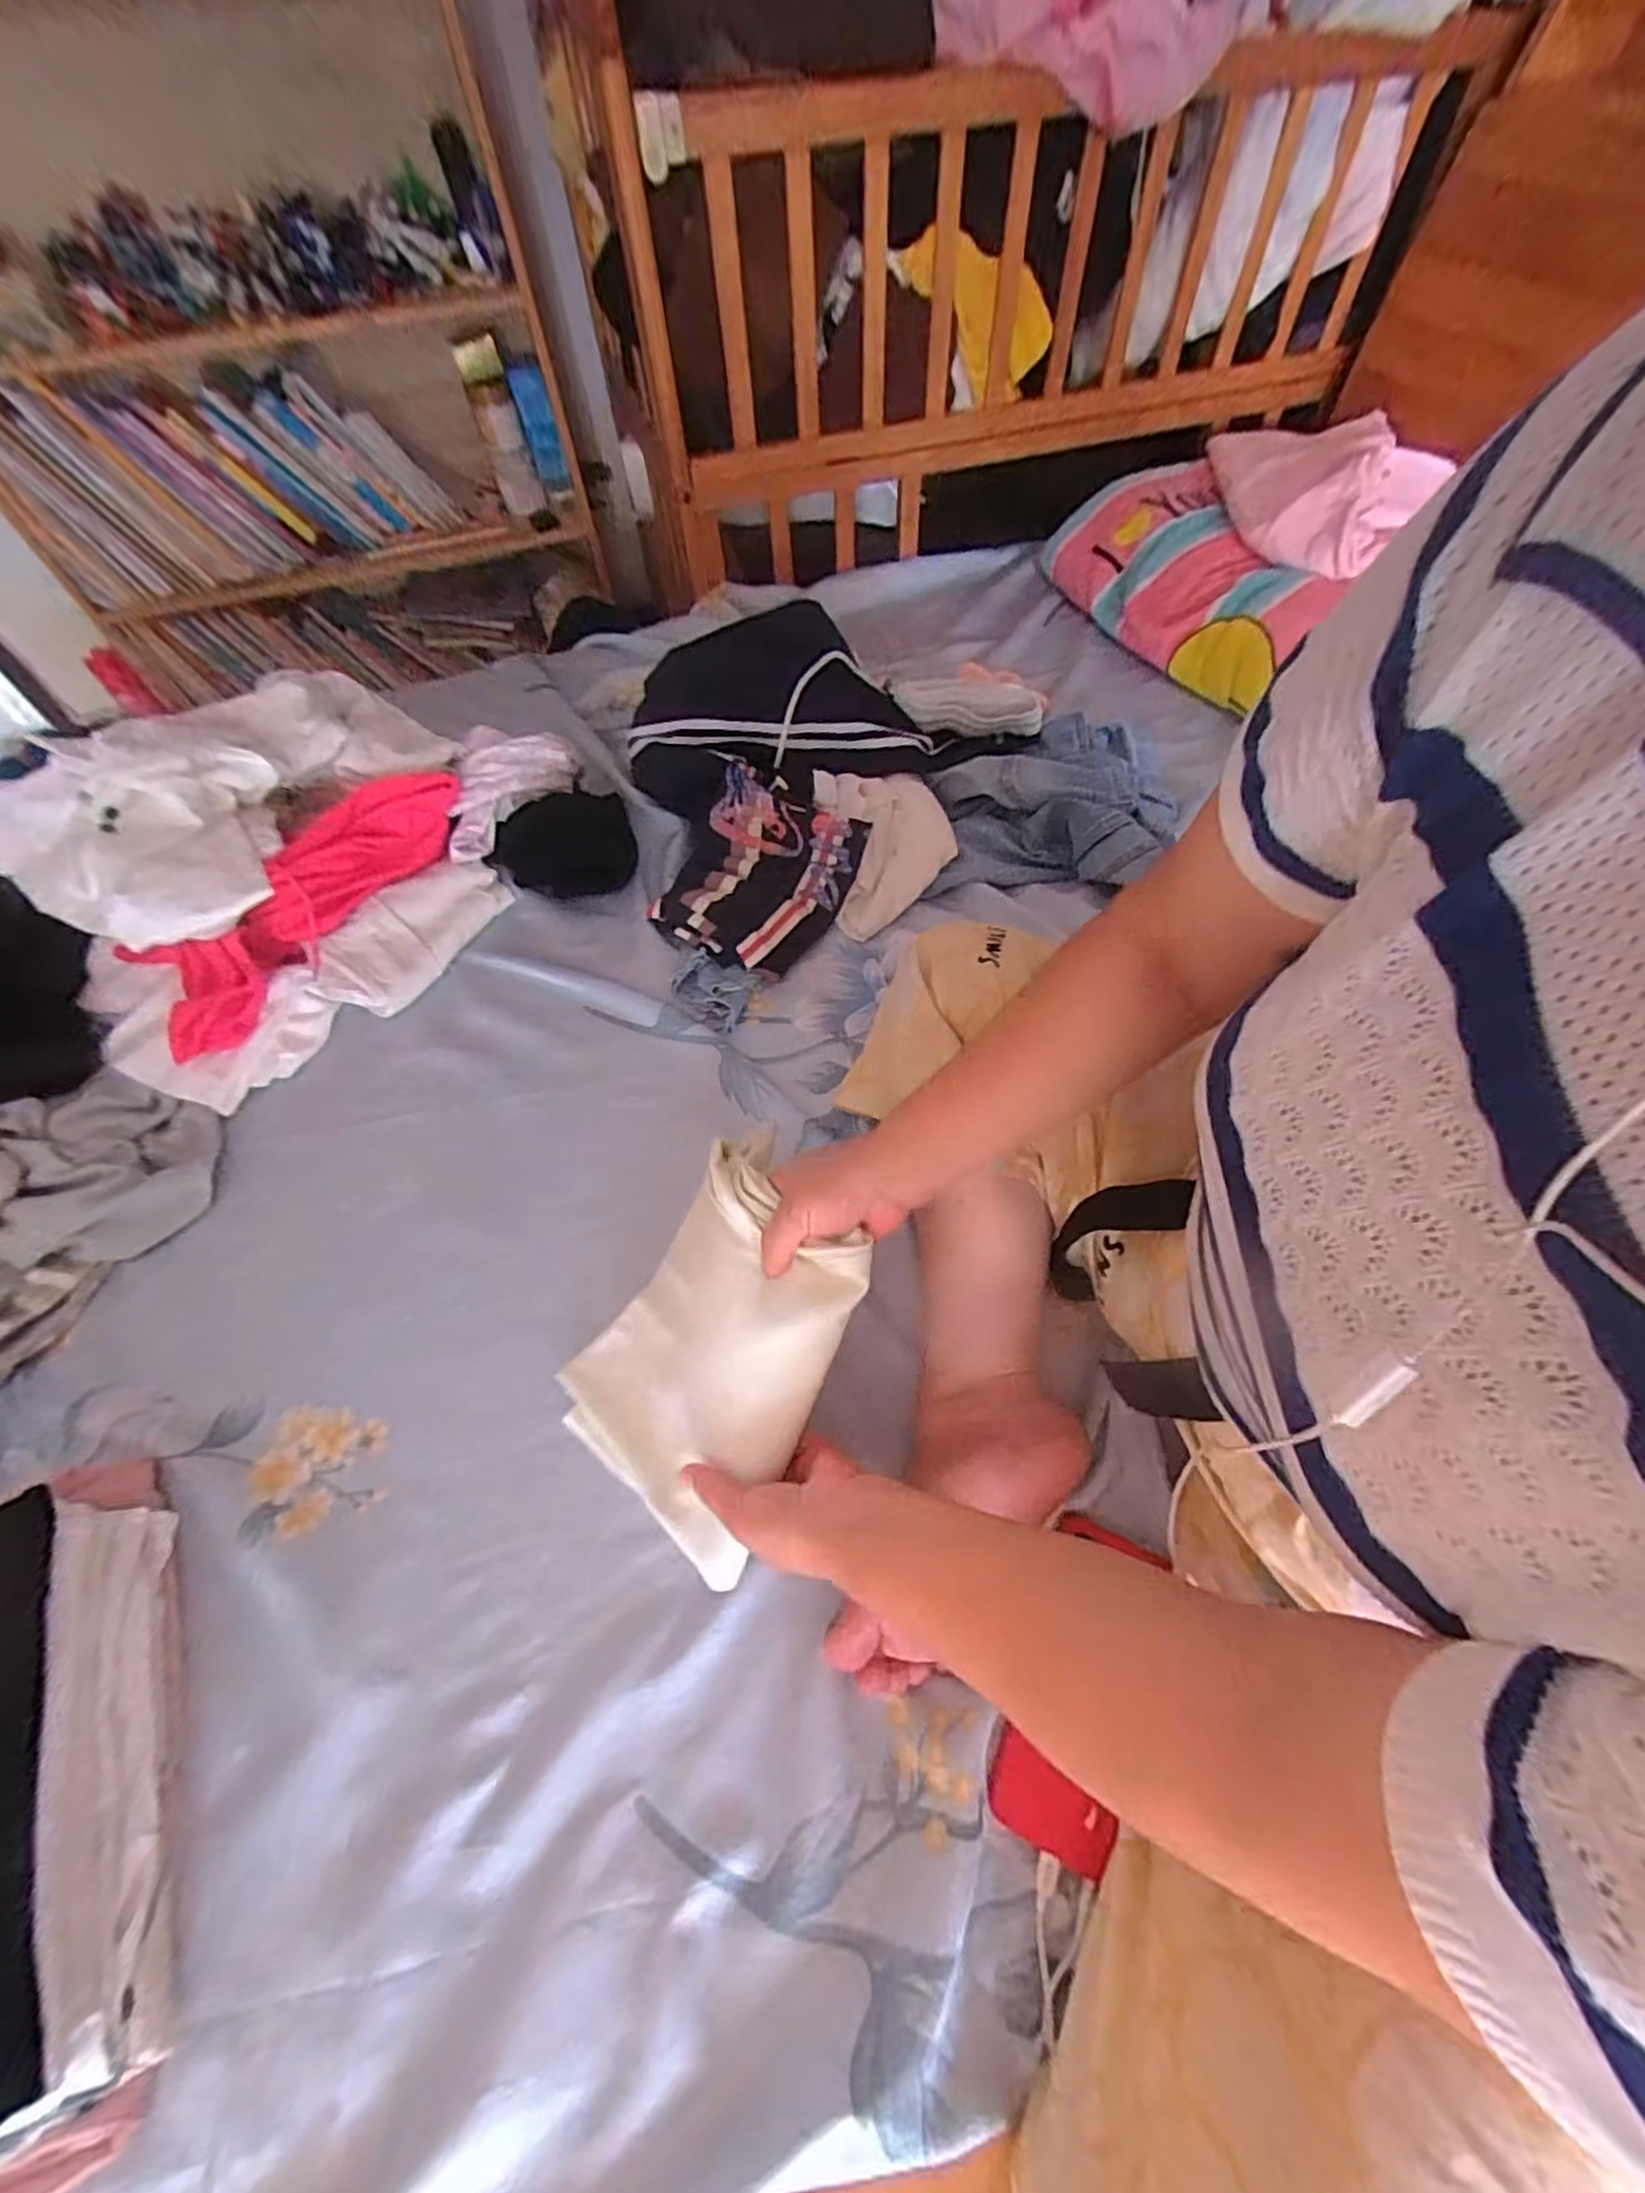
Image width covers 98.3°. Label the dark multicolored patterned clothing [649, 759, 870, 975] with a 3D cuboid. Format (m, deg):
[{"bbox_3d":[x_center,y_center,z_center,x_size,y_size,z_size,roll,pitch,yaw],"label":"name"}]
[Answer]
[{"bbox_3d":[-0.076,-0.258,0.764,0.200,0.122,0.220,34,66,22],"label":"dark multicolored patterned clothing"}]

